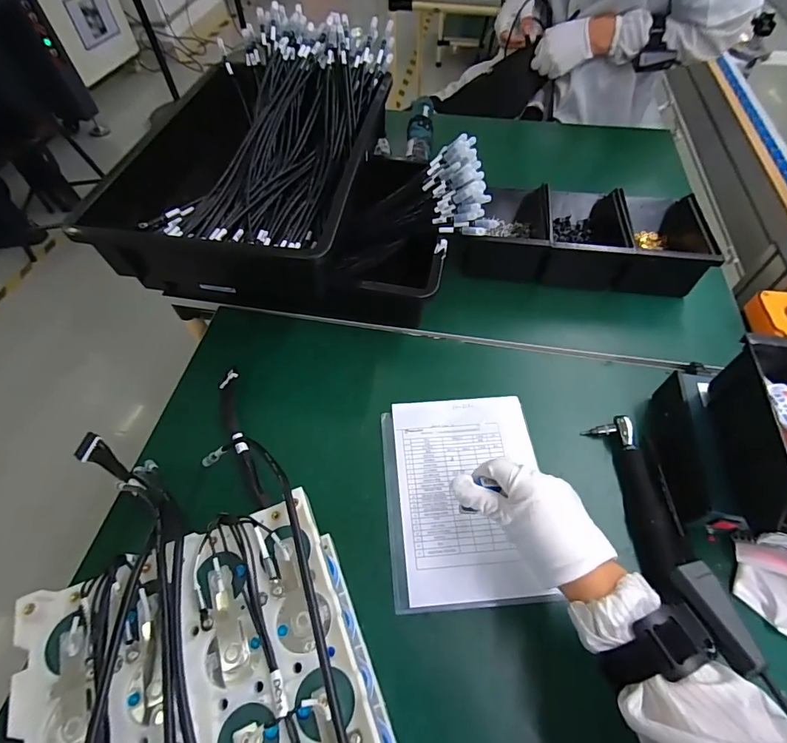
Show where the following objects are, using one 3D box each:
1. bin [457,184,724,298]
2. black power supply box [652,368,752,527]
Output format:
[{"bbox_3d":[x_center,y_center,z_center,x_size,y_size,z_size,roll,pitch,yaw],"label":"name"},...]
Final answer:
[{"bbox_3d":[0.274,-0.207,0.626,0.312,0.087,0.187,7,58,5],"label":"bin"},{"bbox_3d":[0.301,0.074,0.427,0.045,0.051,0.168,6,58,4],"label":"black power supply box"}]

